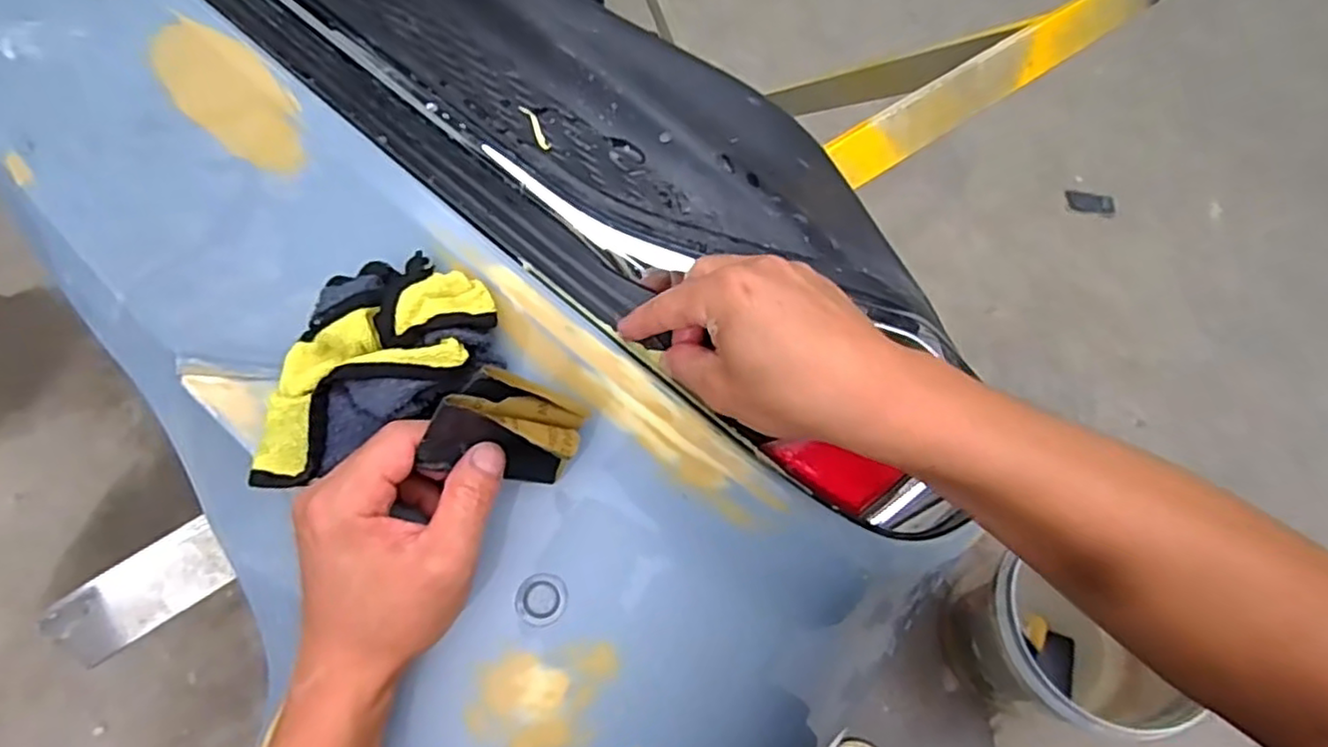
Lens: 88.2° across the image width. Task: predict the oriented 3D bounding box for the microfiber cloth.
[{"bbox_3d":[-0.146,-0.007,0.336,0.132,0.047,0.076,-25,66,-13],"label":"microfiber cloth"}]

